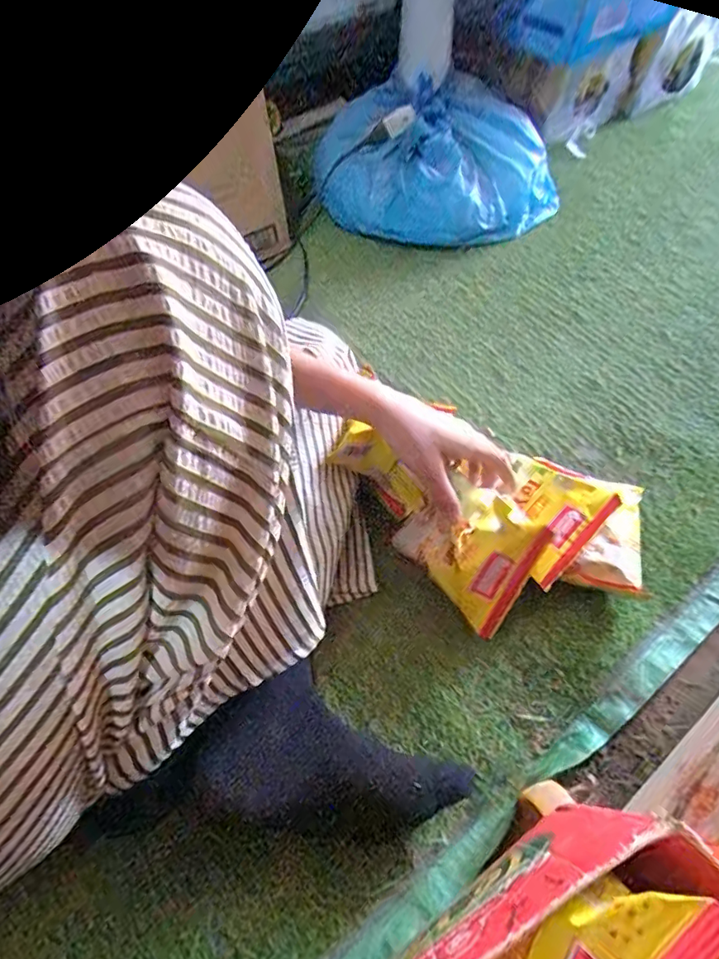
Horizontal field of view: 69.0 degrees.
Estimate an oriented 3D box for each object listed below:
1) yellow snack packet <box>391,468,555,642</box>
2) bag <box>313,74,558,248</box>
[{"bbox_3d":[0.106,0.061,0.490,0.126,0.112,0.046,44,29,26],"label":"yellow snack packet"},{"bbox_3d":[0.116,-0.467,0.789,0.339,0.169,0.231,-8,58,-4],"label":"bag"}]

